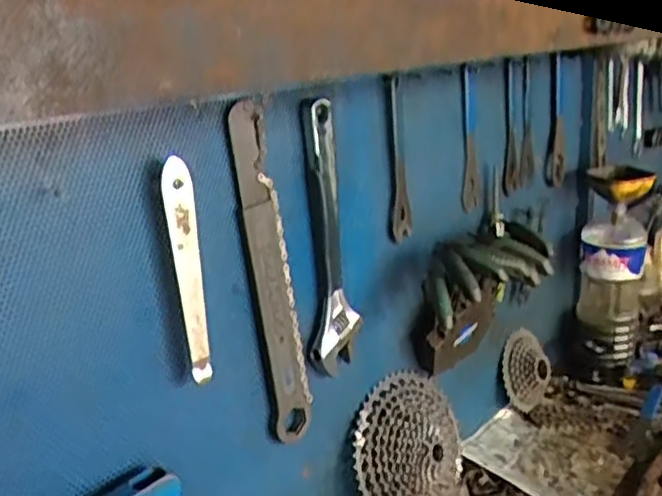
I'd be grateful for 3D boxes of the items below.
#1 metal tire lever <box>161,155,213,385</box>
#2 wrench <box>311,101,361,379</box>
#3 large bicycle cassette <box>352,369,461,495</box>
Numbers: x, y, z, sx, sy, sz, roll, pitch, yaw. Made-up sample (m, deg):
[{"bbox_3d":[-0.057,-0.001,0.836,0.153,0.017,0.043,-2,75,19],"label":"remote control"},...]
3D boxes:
[{"bbox_3d":[-0.119,0.022,0.598,0.023,0.191,0.011,-14,18,-30],"label":"metal tire lever"},{"bbox_3d":[-0.001,-0.006,0.749,0.015,0.285,0.065,7,19,35],"label":"wrench"},{"bbox_3d":[0.109,0.249,0.874,0.187,0.191,0.047,15,-23,-37],"label":"large bicycle cassette"}]

